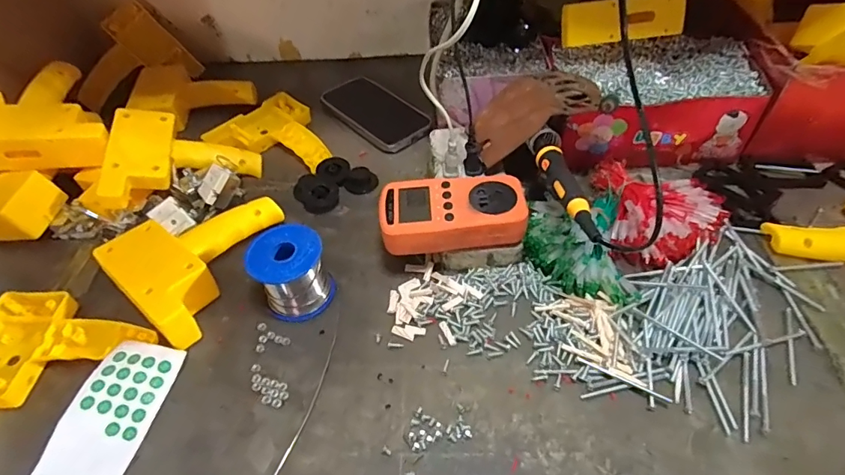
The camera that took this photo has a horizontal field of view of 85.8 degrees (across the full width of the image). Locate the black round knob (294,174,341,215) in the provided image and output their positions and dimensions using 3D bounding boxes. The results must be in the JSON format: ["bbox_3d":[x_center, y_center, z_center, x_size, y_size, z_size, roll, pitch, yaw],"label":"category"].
[{"bbox_3d":[-0.119,-0.051,0.512,0.039,0.018,0.053,-33,56,-22],"label":"black round knob"}]

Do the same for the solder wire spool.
[{"bbox_3d":[-0.115,0.030,0.402,0.061,0.062,0.055,-23,53,-16],"label":"solder wire spool"}]

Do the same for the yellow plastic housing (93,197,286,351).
[{"bbox_3d":[-0.228,0.012,0.439,0.117,0.043,0.167,14,52,15],"label":"yellow plastic housing"}]

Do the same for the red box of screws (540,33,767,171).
[{"bbox_3d":[0.256,-0.155,0.525,0.208,0.084,0.143,-2,50,1],"label":"red box of screws"}]

